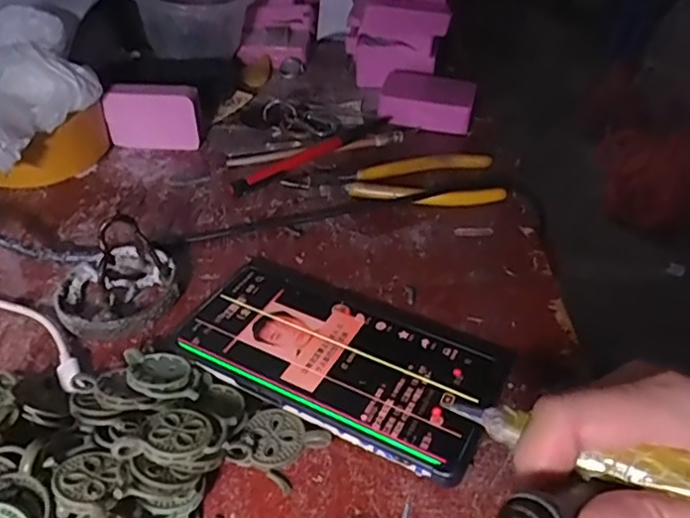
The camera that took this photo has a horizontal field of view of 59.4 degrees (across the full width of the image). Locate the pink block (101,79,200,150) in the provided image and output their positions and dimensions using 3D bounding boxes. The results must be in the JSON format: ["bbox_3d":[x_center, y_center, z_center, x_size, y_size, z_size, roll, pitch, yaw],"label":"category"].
[{"bbox_3d":[-0.148,-0.111,0.473,0.072,0.048,0.020,4,40,3],"label":"pink block"}]

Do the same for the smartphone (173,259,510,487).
[{"bbox_3d":[-0.004,0.050,0.310,0.158,0.014,0.079,21,44,21],"label":"smartphone"}]

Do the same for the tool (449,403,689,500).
[{"bbox_3d":[0.105,0.072,0.208,0.148,0.008,0.011,10,39,31],"label":"tool"}]

